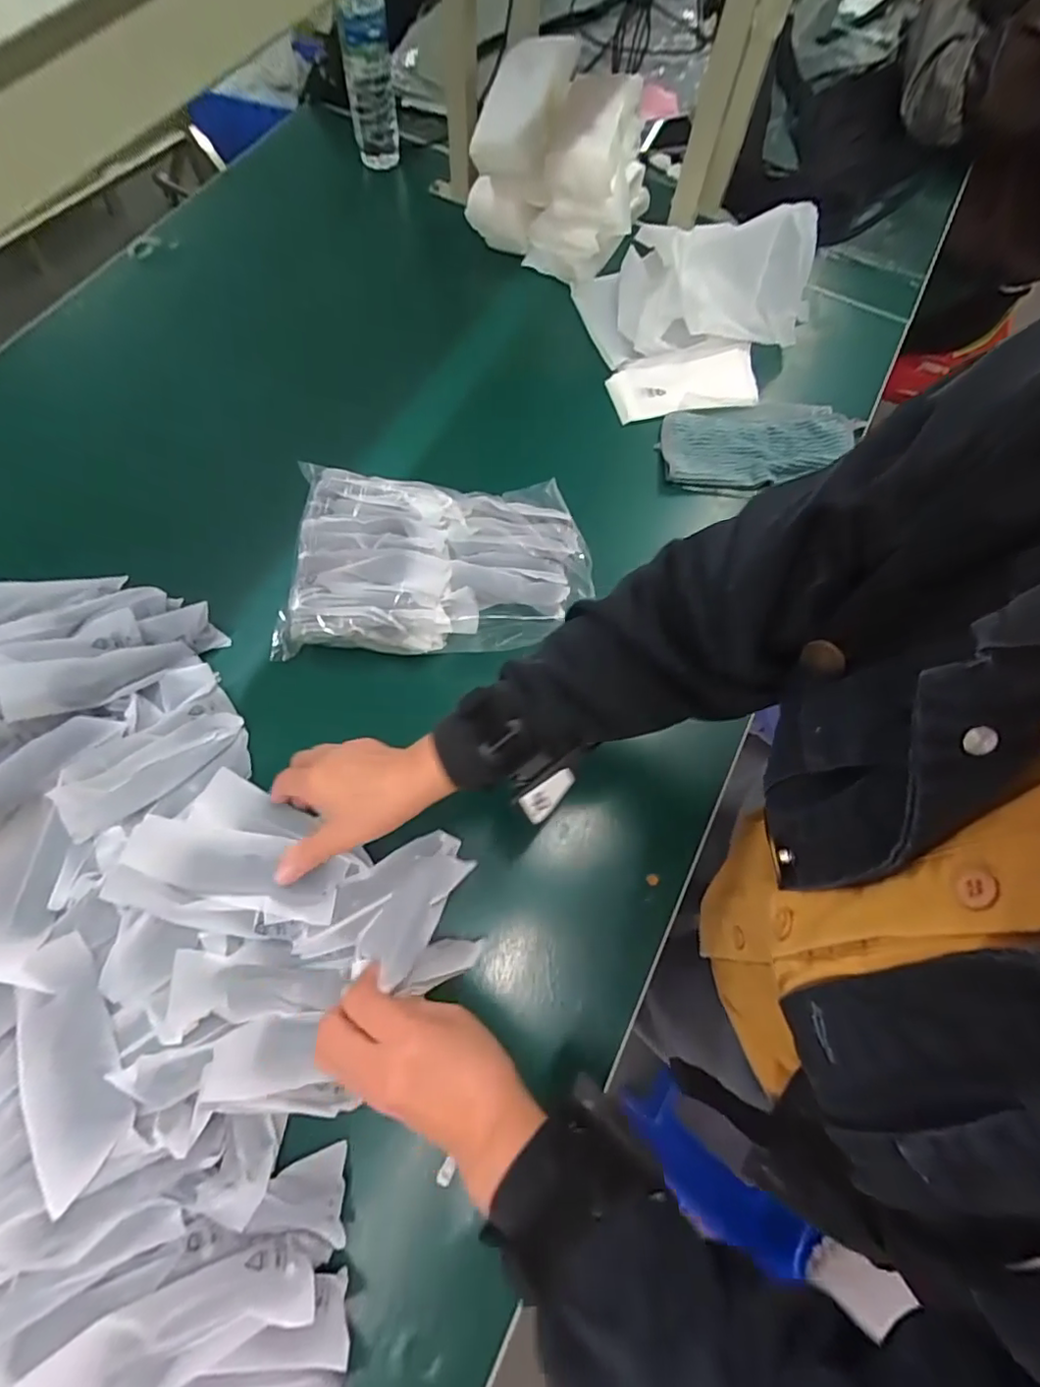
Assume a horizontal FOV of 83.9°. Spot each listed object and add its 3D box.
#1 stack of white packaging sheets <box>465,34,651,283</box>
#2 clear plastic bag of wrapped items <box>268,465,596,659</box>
[{"bbox_3d":[0.064,-0.702,0.750,0.206,0.186,0.207,23,69,6],"label":"stack of white packaging sheets"},{"bbox_3d":[-0.083,-0.138,0.591,0.306,0.076,0.197,0,68,-3],"label":"clear plastic bag of wrapped items"}]

